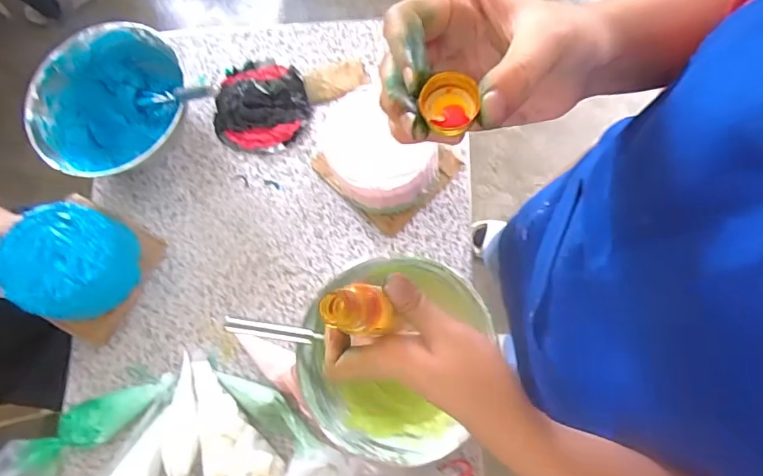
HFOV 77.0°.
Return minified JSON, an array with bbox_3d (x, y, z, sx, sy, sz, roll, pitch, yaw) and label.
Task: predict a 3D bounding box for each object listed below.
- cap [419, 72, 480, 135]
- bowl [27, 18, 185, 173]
[{"bbox_3d":[0.027,-0.054,0.191,0.021,0.011,0.019,-3,78,-2],"label":"cap"},{"bbox_3d":[-0.402,-0.188,0.721,0.210,0.094,0.217,0,80,2],"label":"bowl"}]

